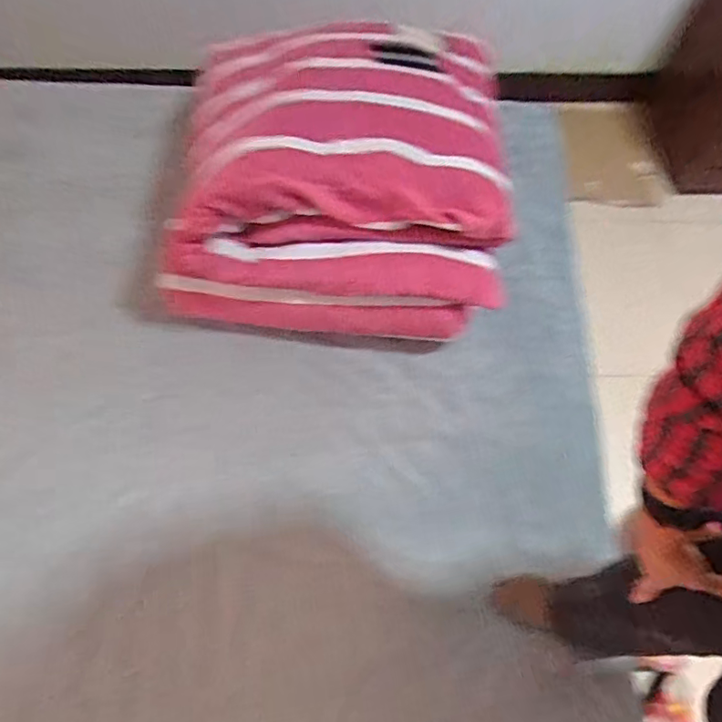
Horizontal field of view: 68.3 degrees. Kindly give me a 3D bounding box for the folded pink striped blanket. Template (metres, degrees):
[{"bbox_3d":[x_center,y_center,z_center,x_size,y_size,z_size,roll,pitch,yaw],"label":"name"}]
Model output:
[{"bbox_3d":[-0.035,-0.358,1.044,0.612,0.366,0.524,6,65,3],"label":"folded pink striped blanket"}]

